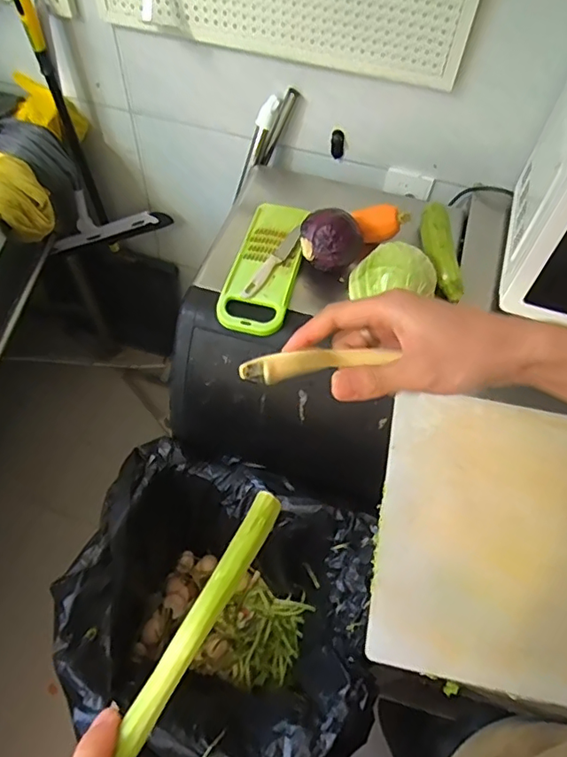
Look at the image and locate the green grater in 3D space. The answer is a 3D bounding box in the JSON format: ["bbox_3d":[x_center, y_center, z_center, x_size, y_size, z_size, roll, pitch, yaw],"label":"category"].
[{"bbox_3d":[-0.027,-0.174,0.828,0.100,0.022,0.236,12,63,9],"label":"green grater"}]

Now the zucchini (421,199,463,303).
[{"bbox_3d":[0.244,-0.202,0.836,0.050,0.046,0.165,-3,57,-5],"label":"zucchini"}]

